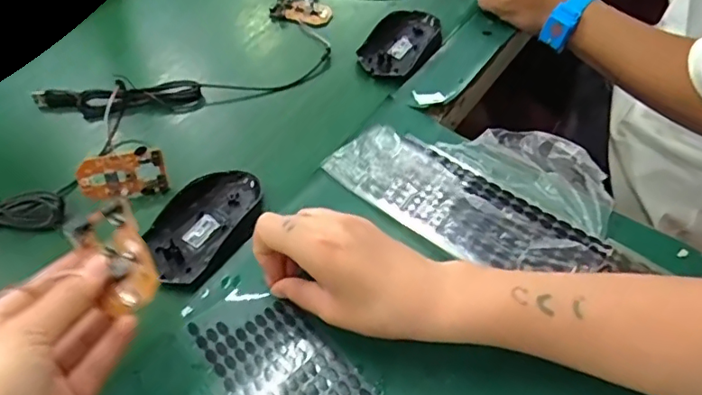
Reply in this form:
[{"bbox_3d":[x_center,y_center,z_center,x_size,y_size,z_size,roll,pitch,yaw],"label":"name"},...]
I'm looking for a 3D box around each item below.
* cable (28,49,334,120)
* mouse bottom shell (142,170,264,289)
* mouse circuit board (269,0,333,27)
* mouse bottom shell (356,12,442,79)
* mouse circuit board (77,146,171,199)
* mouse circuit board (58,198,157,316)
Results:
[{"bbox_3d":[-0.159,-0.103,0.534,0.281,0.031,0.050,-9,44,-10],"label":"cable"},{"bbox_3d":[-0.113,0.020,0.435,0.069,0.026,0.108,24,48,23],"label":"mouse bottom shell"},{"bbox_3d":[-0.056,-0.216,0.628,0.069,0.017,0.042,12,44,11],"label":"mouse circuit board"},{"bbox_3d":[0.057,-0.164,0.578,0.064,0.023,0.108,27,49,25],"label":"mouse bottom shell"},{"bbox_3d":[-0.190,-0.018,0.455,0.068,0.040,0.008,-12,15,-11],"label":"mouse circuit board"},{"bbox_3d":[-0.134,0.032,0.311,0.035,0.012,0.071,-27,63,-26],"label":"mouse circuit board"}]

